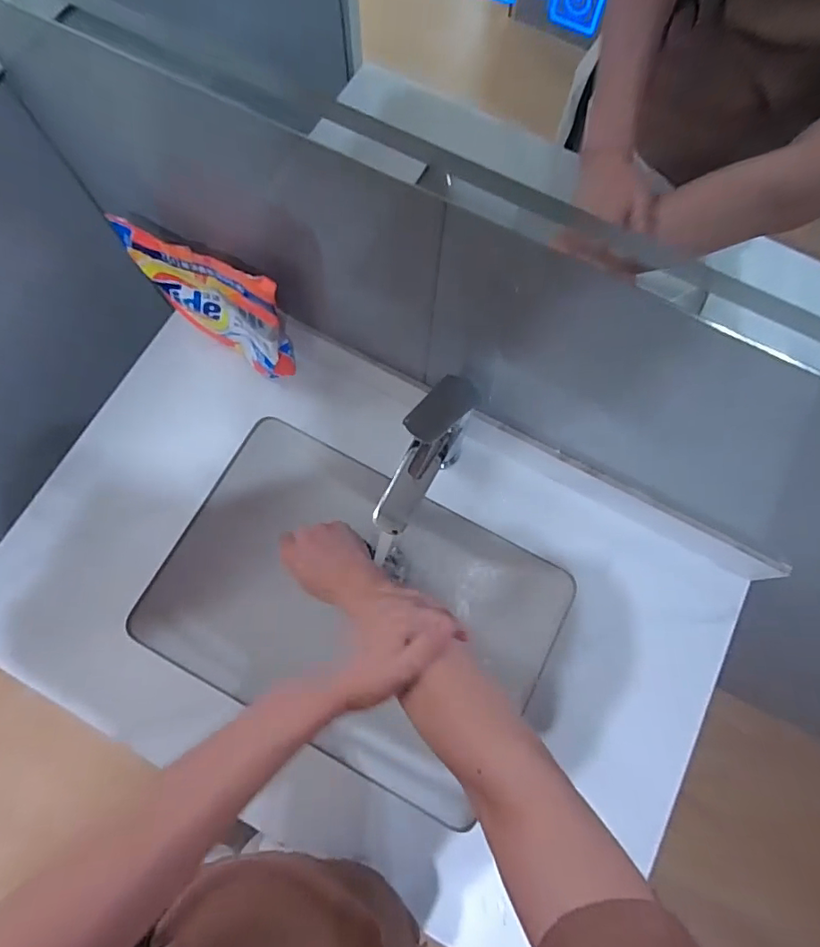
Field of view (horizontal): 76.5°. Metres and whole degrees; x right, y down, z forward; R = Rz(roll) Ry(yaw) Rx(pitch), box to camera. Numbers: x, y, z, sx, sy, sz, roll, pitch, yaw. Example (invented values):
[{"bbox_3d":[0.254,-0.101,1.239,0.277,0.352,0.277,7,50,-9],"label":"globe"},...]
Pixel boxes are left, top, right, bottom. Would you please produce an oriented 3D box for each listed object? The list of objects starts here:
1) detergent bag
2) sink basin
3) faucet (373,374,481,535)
[{"bbox_3d":[-0.221,-0.198,0.597,0.188,0.172,0.048,32,76,7],"label":"detergent bag"},{"bbox_3d":[-0.054,0.169,0.664,0.453,0.144,0.319,26,75,5],"label":"sink basin"},{"bbox_3d":[0.012,-0.009,0.550,0.047,0.178,0.160,30,76,6],"label":"faucet"}]

